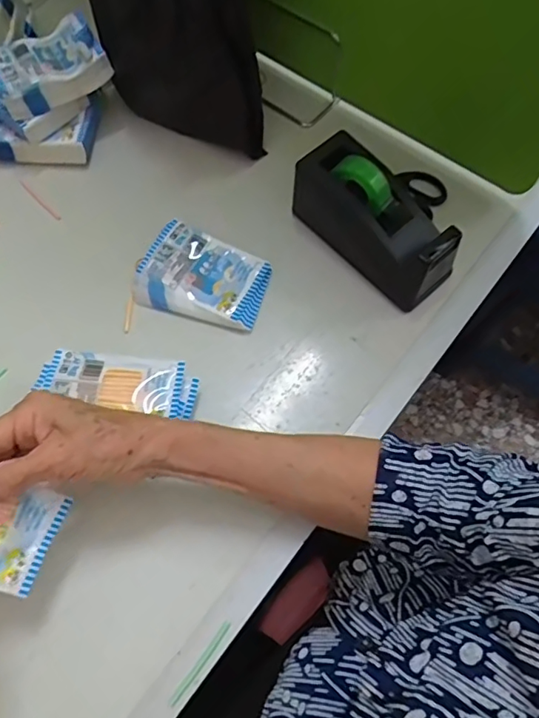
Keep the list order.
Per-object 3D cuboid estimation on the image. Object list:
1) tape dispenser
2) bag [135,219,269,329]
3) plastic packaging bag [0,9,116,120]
[{"bbox_3d":[0.091,-0.120,0.476,0.056,0.092,0.149,-41,73,-15],"label":"tape dispenser"},{"bbox_3d":[-0.059,-0.074,0.492,0.111,0.015,0.081,19,69,8],"label":"bag"},{"bbox_3d":[-0.210,-0.276,0.513,0.103,0.036,0.075,-34,72,-13],"label":"plastic packaging bag"}]

